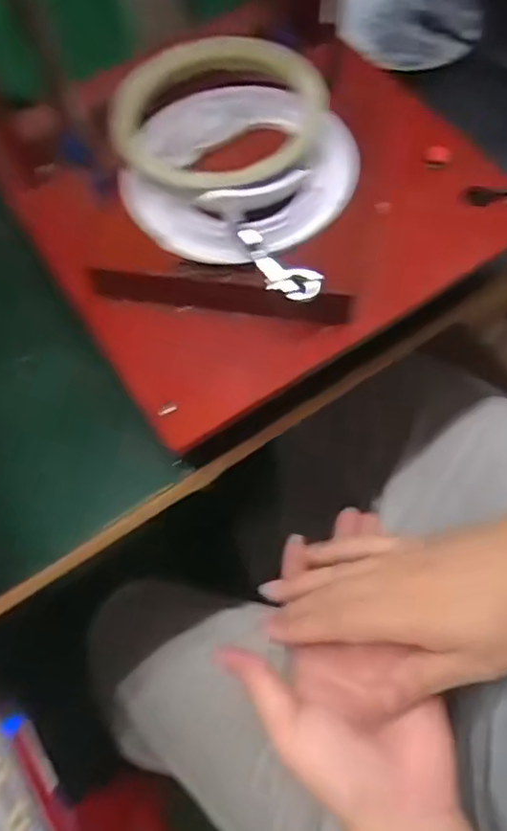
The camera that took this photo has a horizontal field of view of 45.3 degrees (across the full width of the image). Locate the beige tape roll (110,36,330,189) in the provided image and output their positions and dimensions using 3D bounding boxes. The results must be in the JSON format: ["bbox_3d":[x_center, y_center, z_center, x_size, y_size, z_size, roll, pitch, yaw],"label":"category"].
[{"bbox_3d":[-0.023,-0.183,0.368,0.119,0.030,0.117,-2,65,4],"label":"beige tape roll"}]

